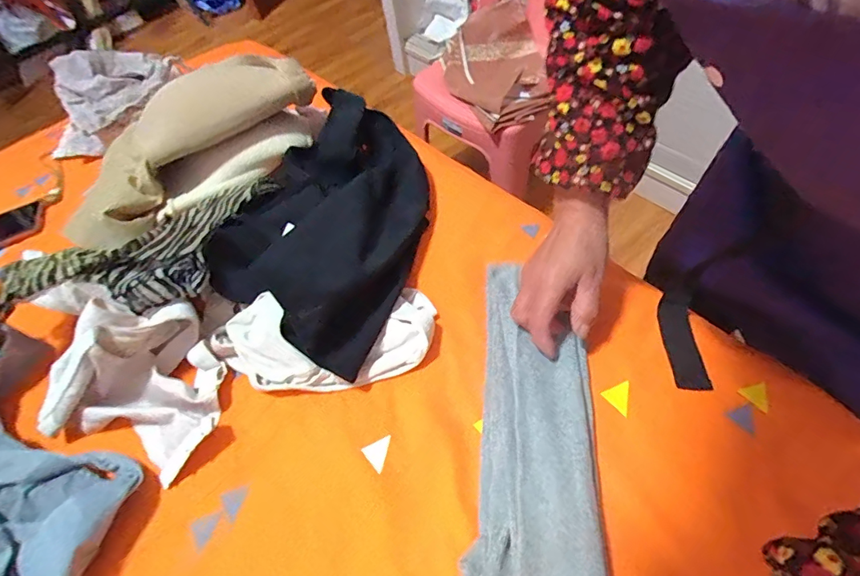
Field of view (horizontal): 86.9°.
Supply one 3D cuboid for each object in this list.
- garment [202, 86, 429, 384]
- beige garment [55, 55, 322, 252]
[{"bbox_3d":[-0.103,-0.095,0.509,0.182,0.101,0.361,8,59,13],"label":"garment"},{"bbox_3d":[-0.312,-0.181,0.581,0.172,0.098,0.325,35,68,26],"label":"beige garment"}]

